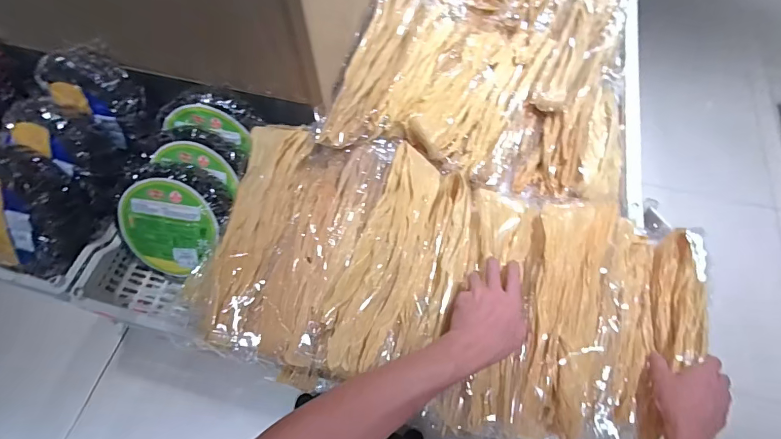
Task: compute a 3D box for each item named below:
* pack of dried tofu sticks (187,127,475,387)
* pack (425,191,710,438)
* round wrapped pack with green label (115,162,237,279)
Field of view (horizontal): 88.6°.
[{"bbox_3d":[-0.069,0.035,0.599,0.357,0.090,0.358,12,64,7],"label":"pack of dried tofu sticks"},{"bbox_3d":[0.287,0.151,0.598,0.365,0.096,0.364,11,64,7],"label":"pack"},{"bbox_3d":[-0.364,0.006,0.674,0.170,0.196,0.051,24,21,-3],"label":"round wrapped pack with green label"}]

